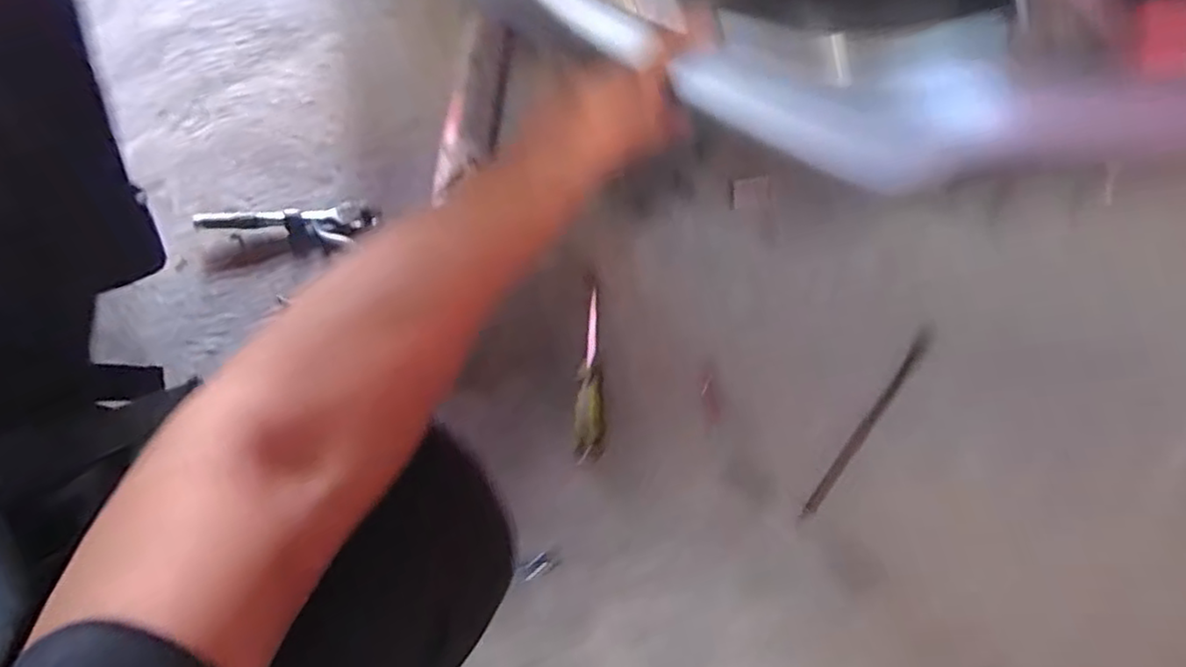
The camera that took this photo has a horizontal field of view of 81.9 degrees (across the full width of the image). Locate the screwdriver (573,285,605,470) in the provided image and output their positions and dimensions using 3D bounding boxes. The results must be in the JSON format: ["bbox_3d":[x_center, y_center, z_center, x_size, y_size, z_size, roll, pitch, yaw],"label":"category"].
[{"bbox_3d":[-0.005,0.044,0.716,0.029,0.022,0.183,2,62,-7],"label":"screwdriver"}]

